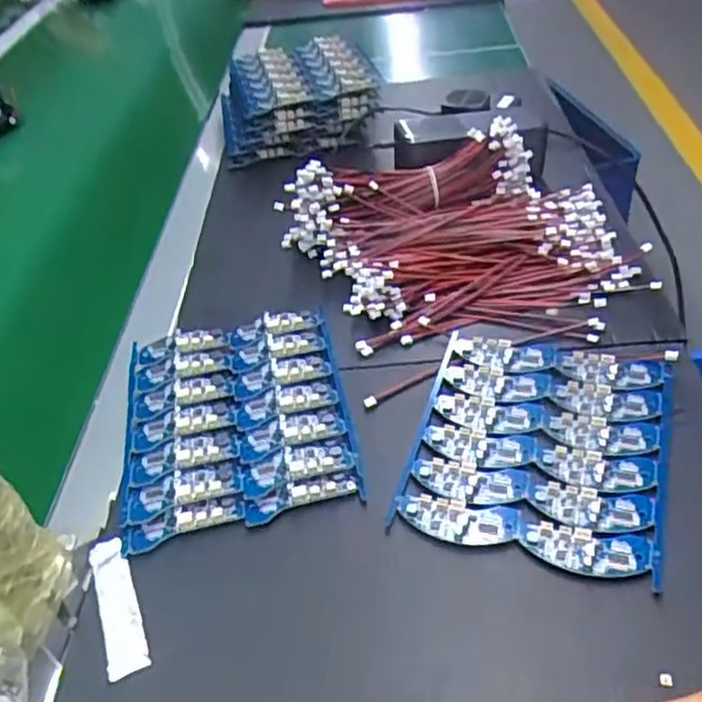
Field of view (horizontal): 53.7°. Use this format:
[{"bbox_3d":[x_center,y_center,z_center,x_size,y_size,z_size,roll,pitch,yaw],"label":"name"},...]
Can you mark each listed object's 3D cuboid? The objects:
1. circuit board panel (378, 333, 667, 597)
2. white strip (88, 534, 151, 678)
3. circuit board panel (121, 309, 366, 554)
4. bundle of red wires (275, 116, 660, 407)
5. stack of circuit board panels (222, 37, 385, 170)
[{"bbox_3d":[0.111,0.052,0.412,0.138,0.007,0.156,10,46,18],"label":"circuit board panel"},{"bbox_3d":[-0.124,0.133,0.367,0.020,0.004,0.080,-20,45,-13],"label":"white strip"},{"bbox_3d":[-0.074,0.041,0.452,0.137,0.019,0.163,-11,43,-3],"label":"circuit board panel"},{"bbox_3d":[0.094,-0.090,0.530,0.245,0.059,0.231,-21,45,-14],"label":"bundle of red wires"},{"bbox_3d":[-0.060,-0.274,0.745,0.163,0.062,0.138,-10,43,-2],"label":"stack of circuit board panels"}]

